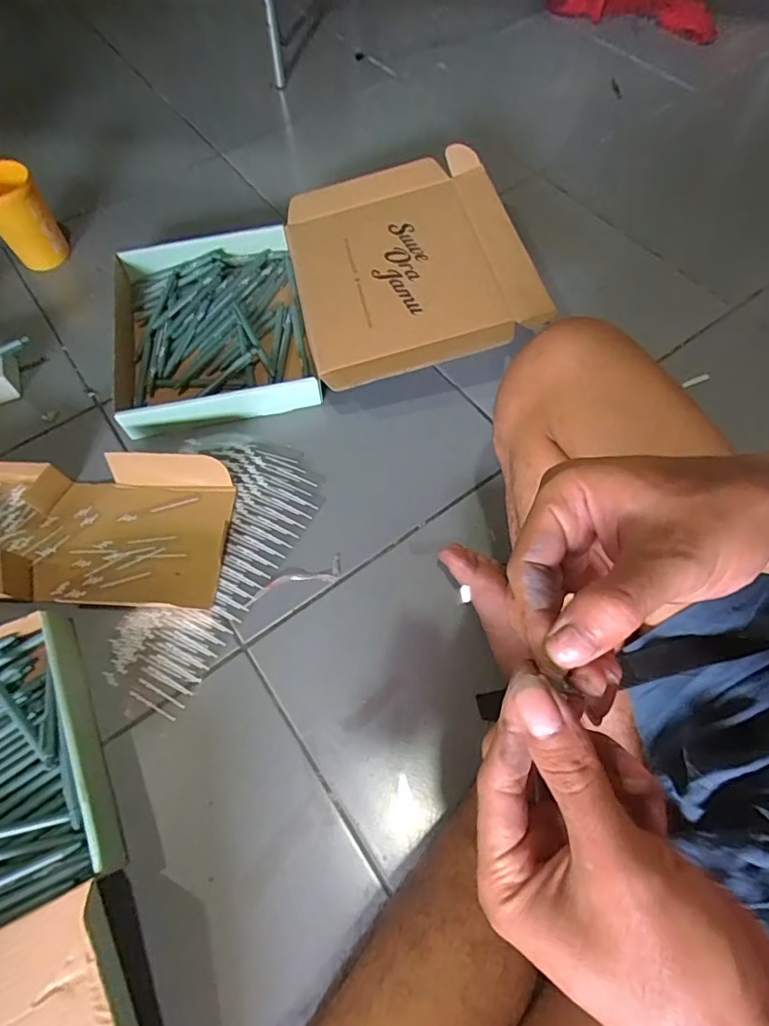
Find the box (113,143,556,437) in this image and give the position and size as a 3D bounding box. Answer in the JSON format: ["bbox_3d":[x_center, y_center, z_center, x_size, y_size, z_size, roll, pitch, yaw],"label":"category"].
[{"bbox_3d":[-0.092,-0.299,0.739,0.561,0.096,0.355,-11,64,-4],"label":"box"}]

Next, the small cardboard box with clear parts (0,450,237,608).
[{"bbox_3d":[-0.371,0.016,0.619,0.369,0.043,0.180,0,63,2],"label":"small cardboard box with clear parts"}]

